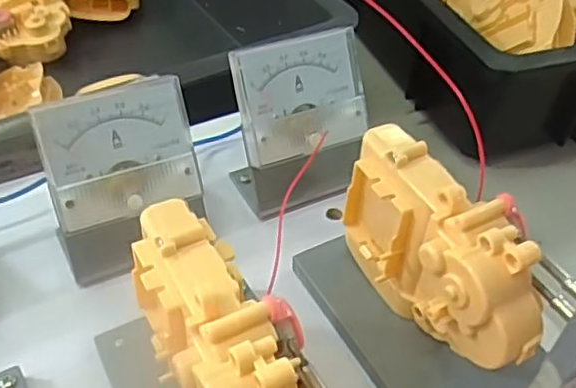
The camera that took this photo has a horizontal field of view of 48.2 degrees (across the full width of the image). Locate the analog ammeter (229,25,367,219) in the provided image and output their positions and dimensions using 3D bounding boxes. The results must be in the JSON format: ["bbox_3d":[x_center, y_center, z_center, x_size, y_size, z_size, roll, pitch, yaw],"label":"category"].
[{"bbox_3d":[0.007,-0.033,0.325,0.068,0.077,0.044,-12,47,-17],"label":"analog ammeter"}]

